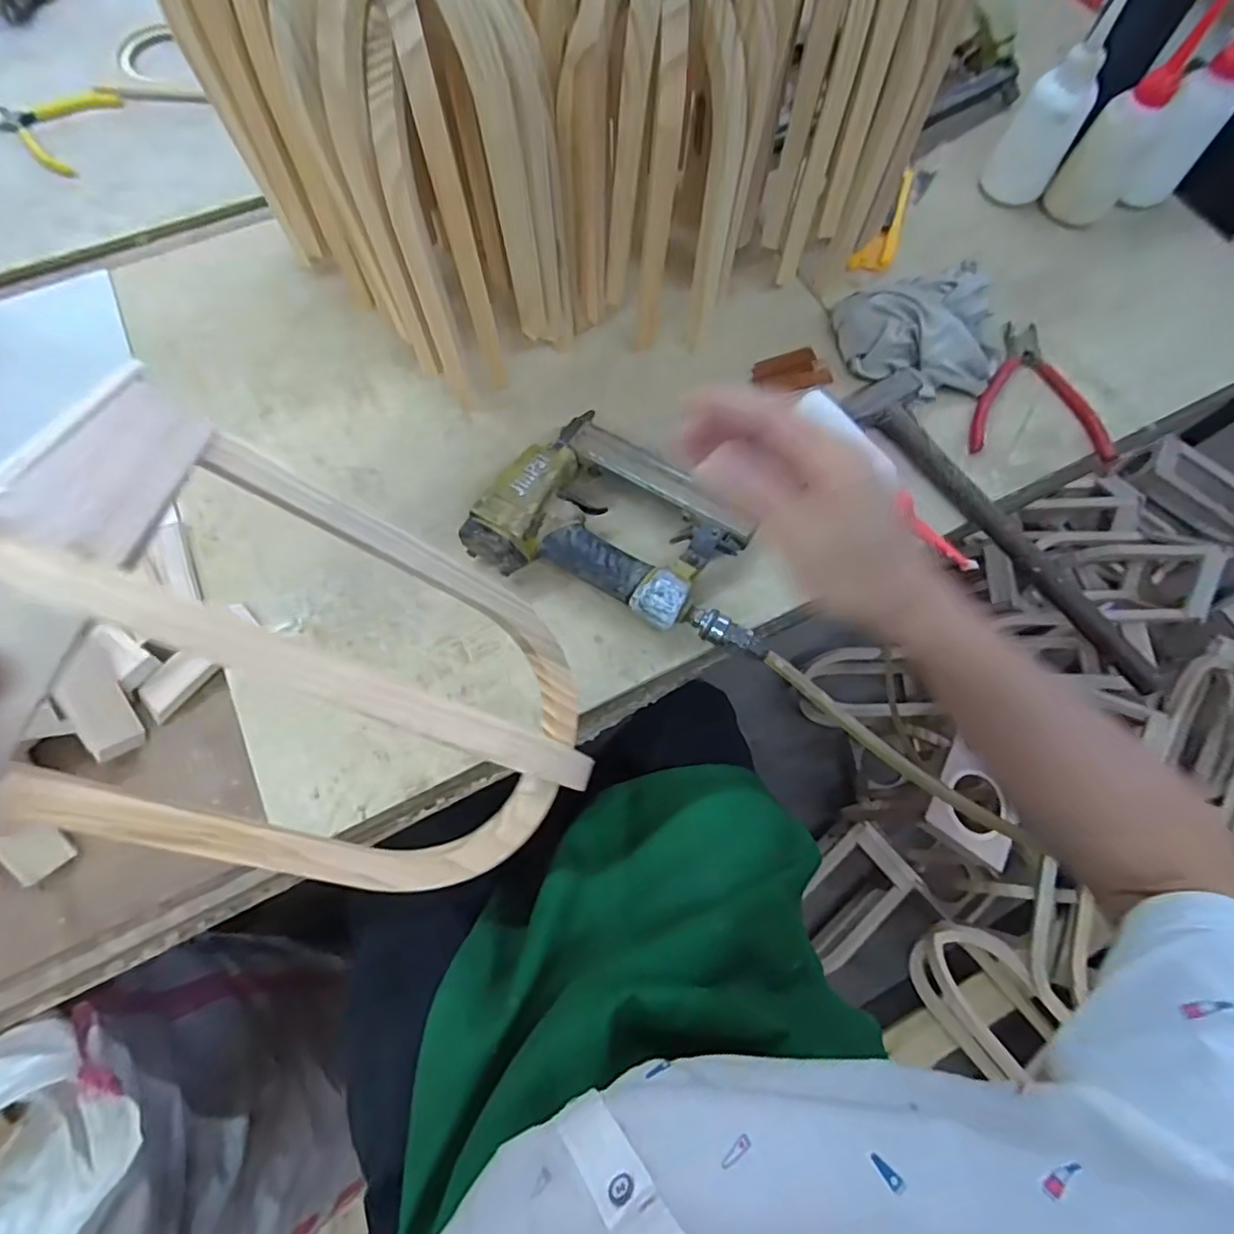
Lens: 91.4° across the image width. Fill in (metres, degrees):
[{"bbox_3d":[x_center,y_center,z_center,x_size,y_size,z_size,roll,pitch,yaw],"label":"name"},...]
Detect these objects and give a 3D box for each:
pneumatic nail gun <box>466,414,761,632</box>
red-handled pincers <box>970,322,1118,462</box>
[{"bbox_3d":[-0.006,-0.063,0.465,0.166,0.056,0.147,37,74,11],"label":"pneumatic nail gun"},{"bbox_3d":[0.371,-0.206,0.530,0.117,0.022,0.146,8,71,2],"label":"red-handled pincers"}]

